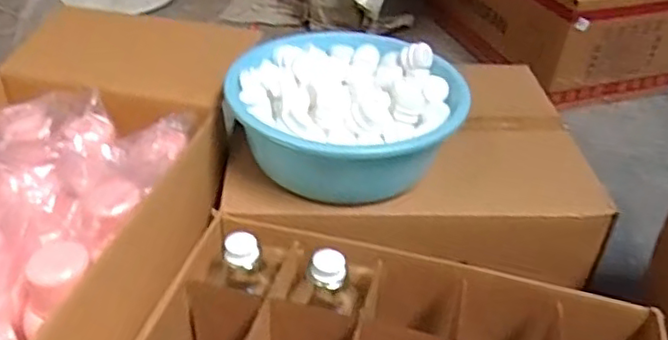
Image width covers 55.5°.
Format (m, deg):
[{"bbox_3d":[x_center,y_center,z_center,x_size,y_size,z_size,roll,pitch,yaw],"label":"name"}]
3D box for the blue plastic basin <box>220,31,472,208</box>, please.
[{"bbox_3d":[0.019,-0.096,1.041,0.339,0.147,0.339,2,37,-1],"label":"blue plastic basin"}]

